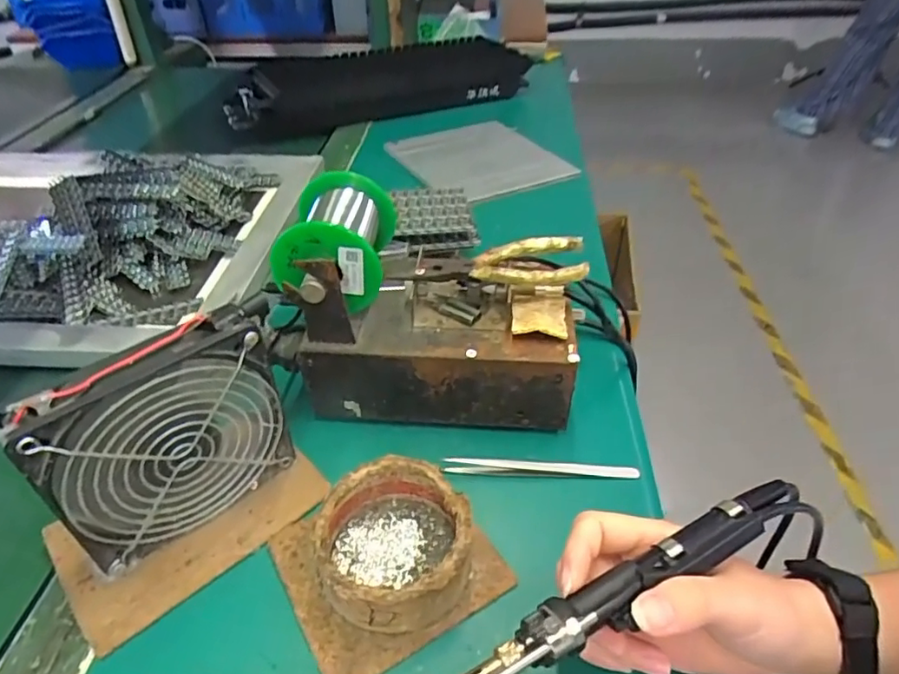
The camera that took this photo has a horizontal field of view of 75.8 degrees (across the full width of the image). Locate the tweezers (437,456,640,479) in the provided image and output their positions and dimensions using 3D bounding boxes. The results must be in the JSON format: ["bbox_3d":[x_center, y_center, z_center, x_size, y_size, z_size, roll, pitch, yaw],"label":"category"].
[{"bbox_3d":[0.060,0.084,0.373,0.123,0.013,0.008,0,40,2],"label":"tweezers"}]

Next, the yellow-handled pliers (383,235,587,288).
[{"bbox_3d":[0.024,-0.051,0.387,0.131,0.012,0.043,-1,40,2],"label":"yellow-handled pliers"}]

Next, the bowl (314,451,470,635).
[{"bbox_3d":[-0.030,0.113,0.314,0.079,0.039,0.085,-1,40,1],"label":"bowl"}]

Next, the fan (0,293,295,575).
[{"bbox_3d":[-0.147,0.058,0.314,0.120,0.127,0.022,-31,48,-30],"label":"fan"}]

